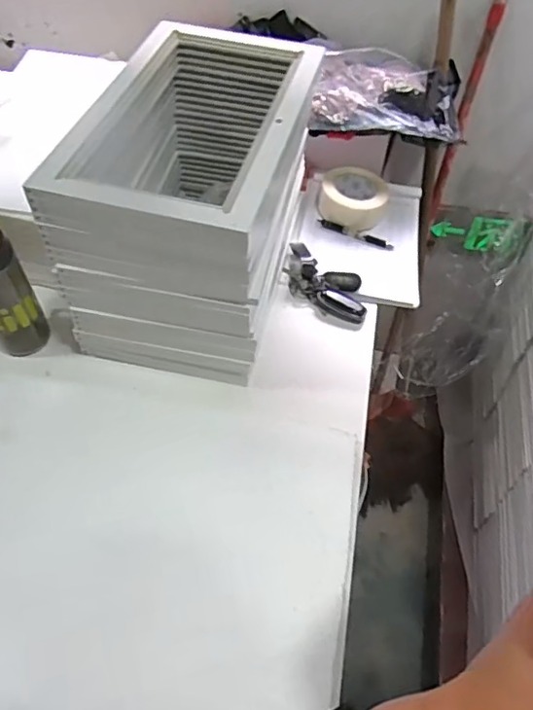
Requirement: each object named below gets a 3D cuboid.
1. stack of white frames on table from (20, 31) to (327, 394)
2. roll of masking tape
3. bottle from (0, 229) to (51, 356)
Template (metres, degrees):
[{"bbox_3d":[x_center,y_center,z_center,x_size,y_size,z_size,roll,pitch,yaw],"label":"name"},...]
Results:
[{"bbox_3d":[-0.100,-0.236,0.849,0.261,0.322,0.433,11,53,7],"label":"stack of white frames on table"},{"bbox_3d":[0.163,-0.299,1.067,0.123,0.055,0.123,1,52,-1],"label":"roll of masking tape"},{"bbox_3d":[-0.371,-0.091,0.800,0.080,0.216,0.063,-28,58,-21],"label":"bottle"}]

